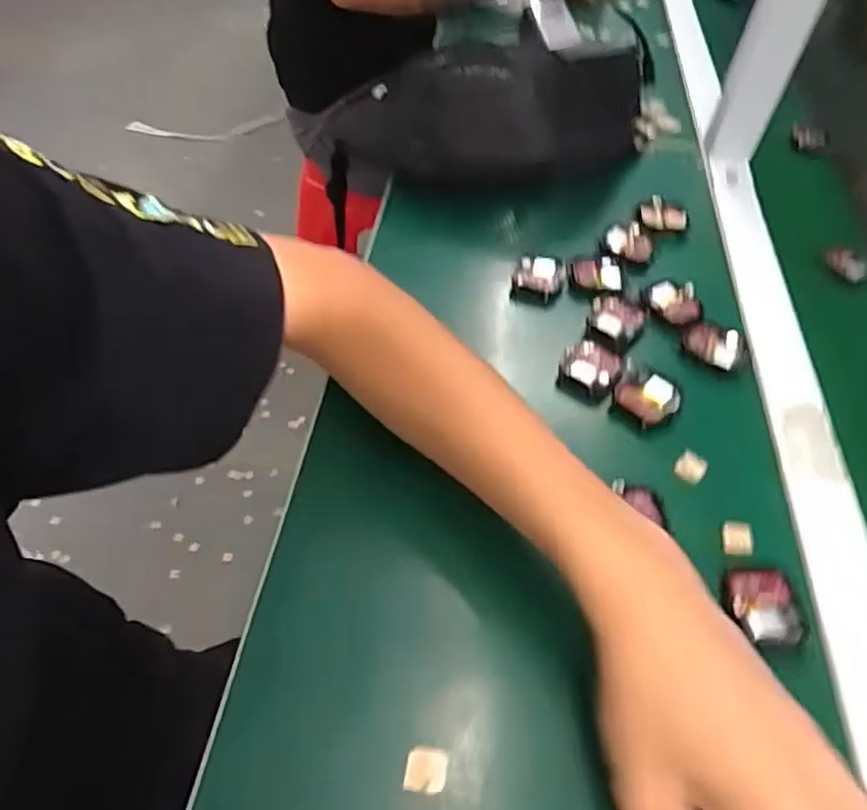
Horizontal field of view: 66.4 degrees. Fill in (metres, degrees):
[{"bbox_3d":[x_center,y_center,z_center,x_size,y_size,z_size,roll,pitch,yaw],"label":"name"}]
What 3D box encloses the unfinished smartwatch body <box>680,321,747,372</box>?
[{"bbox_3d":[0.203,-0.045,0.479,0.043,0.011,0.040,29,54,19],"label":"unfinished smartwatch body"}]

